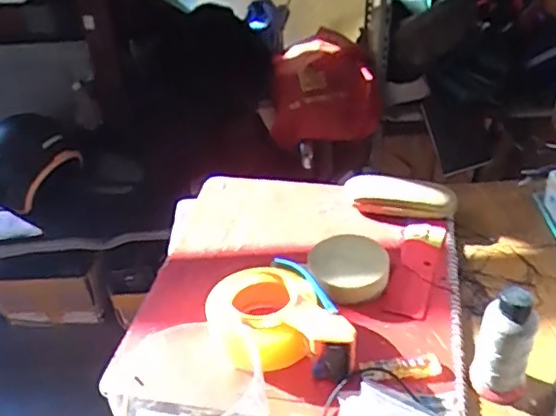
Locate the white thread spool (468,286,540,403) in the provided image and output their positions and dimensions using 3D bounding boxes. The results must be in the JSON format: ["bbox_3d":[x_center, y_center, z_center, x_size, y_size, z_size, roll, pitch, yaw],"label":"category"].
[{"bbox_3d":[0.228,0.134,0.576,0.054,0.114,0.043,13,39,21],"label":"white thread spool"}]

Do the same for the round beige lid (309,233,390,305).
[{"bbox_3d":[0.091,0.069,0.727,0.099,0.030,0.108,-2,36,2],"label":"round beige lid"}]

